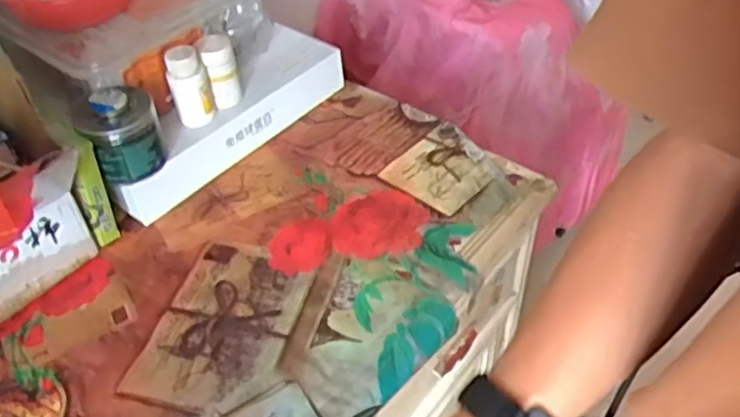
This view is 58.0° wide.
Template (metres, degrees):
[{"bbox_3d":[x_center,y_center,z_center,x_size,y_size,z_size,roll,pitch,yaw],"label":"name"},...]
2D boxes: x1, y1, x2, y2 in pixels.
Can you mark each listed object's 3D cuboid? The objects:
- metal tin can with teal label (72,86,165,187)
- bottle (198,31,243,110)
[{"bbox_3d":[-0.265,-0.082,0.711,0.075,0.088,0.066,-26,54,-20],"label":"metal tin can with teal label"},{"bbox_3d":[-0.174,-0.161,0.785,0.038,0.085,0.036,-13,51,-11],"label":"bottle"}]

